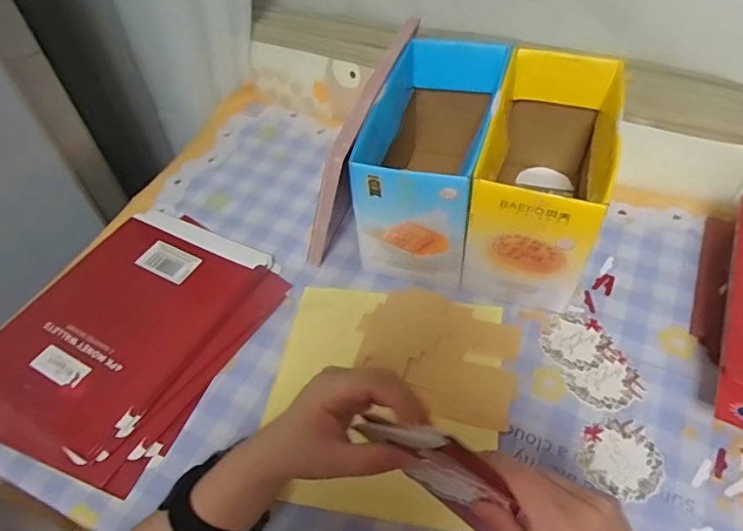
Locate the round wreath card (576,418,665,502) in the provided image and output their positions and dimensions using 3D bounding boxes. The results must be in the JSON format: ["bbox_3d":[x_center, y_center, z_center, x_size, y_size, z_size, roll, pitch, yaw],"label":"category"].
[{"bbox_3d":[0.213,0.162,0.444,0.065,0.004,0.068,-3,51,3],"label":"round wreath card"}]

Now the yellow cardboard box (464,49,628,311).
[{"bbox_3d":[0.176,-0.091,0.541,0.108,0.149,0.220,13,54,15],"label":"yellow cardboard box"}]

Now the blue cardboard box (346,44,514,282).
[{"bbox_3d":[0.069,-0.120,0.572,0.112,0.151,0.238,11,53,13],"label":"blue cardboard box"}]

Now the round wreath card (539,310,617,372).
[{"bbox_3d":[0.204,0.074,0.514,0.067,0.004,0.063,26,58,23],"label":"round wreath card"}]

